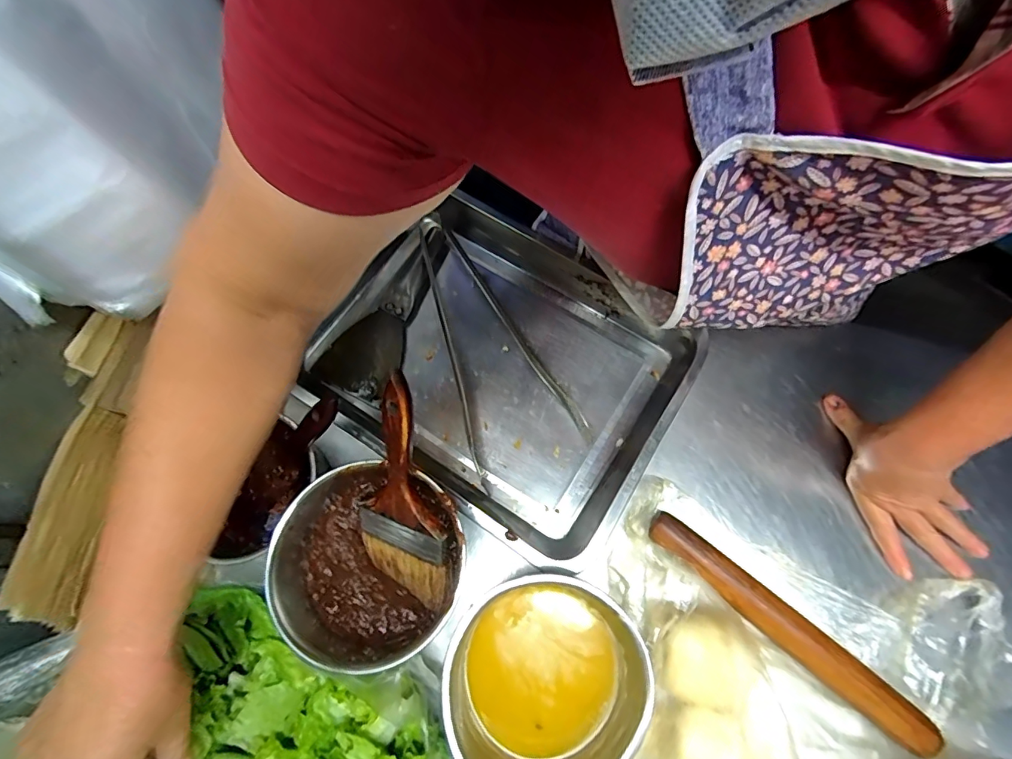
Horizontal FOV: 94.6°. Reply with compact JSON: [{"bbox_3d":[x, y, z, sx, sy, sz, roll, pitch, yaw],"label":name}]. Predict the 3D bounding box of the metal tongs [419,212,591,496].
[{"bbox_3d":[-0.034,-0.056,0.520,0.121,0.031,0.318,-24,72,-8],"label":"metal tongs"}]

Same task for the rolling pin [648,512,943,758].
[{"bbox_3d":[0.248,0.224,0.425,0.276,0.031,0.035,38,75,12],"label":"rolling pin"}]

